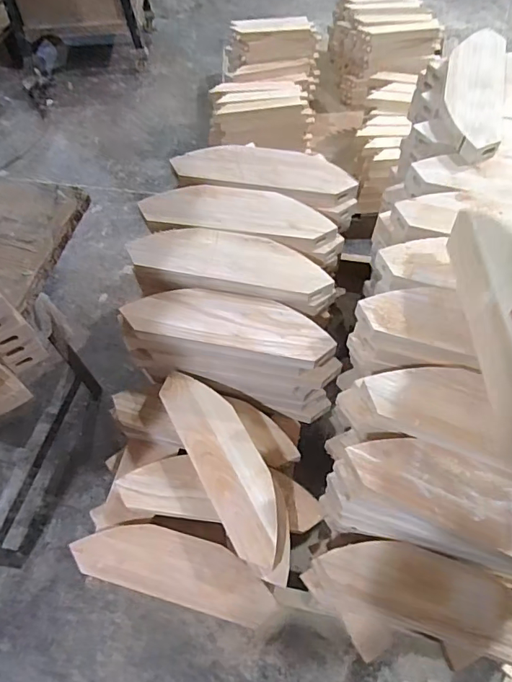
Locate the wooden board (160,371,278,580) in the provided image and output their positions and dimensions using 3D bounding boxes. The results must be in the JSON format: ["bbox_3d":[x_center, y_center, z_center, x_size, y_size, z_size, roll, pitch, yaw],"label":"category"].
[{"bbox_3d":[-0.043,0.175,0.711,0.099,0.018,0.313,-25,62,-14],"label":"wooden board"}]

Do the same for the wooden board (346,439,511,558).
[{"bbox_3d":[0.266,0.183,0.532,0.309,0.016,0.093,23,62,13],"label":"wooden board"}]

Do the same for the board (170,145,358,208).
[{"bbox_3d":[0.017,-0.307,0.857,0.316,0.022,0.120,9,60,6],"label":"board"}]

